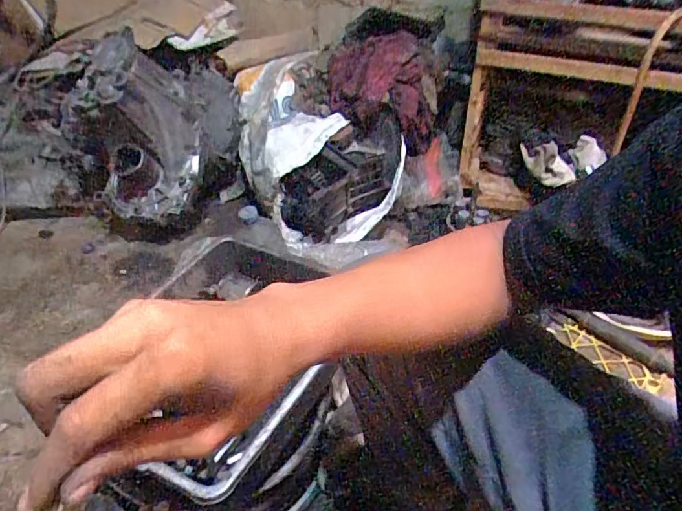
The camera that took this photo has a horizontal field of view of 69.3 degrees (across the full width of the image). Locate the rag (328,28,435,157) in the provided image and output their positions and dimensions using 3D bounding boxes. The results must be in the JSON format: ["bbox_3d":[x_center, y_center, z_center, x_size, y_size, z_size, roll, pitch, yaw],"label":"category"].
[{"bbox_3d":[0.112,-0.445,1.369,0.281,0.241,0.281,-6,39,-5],"label":"rag"}]

